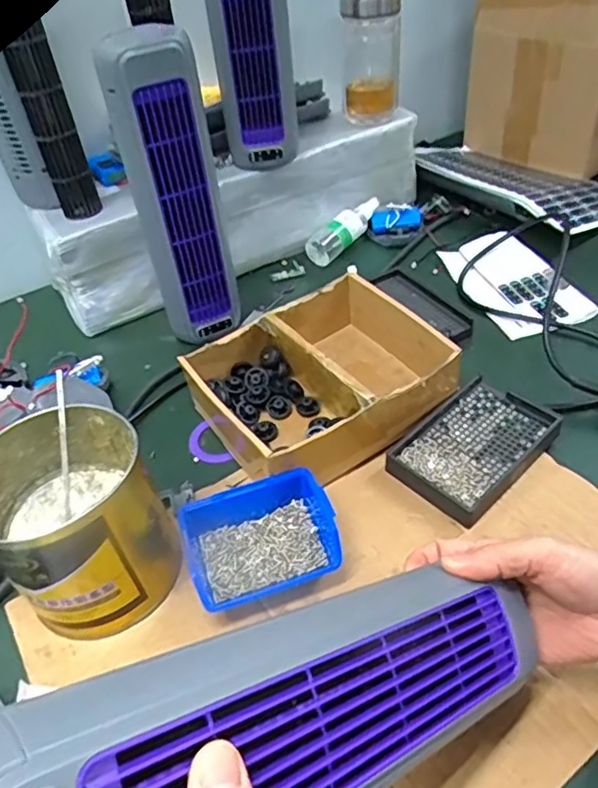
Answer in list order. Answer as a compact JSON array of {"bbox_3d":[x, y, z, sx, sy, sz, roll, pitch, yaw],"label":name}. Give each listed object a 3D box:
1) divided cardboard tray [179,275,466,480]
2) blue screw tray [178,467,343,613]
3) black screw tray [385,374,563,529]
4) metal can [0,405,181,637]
[{"bbox_3d":[0.020,-0.017,0.563,0.205,0.062,0.174,-29,47,-22],"label":"divided cardboard tray"},{"bbox_3d":[-0.029,0.113,0.460,0.112,0.047,0.081,-15,44,-10],"label":"blue screw tray"},{"bbox_3d":[0.155,0.046,0.527,0.135,0.026,0.094,-35,50,-27],"label":"black screw tray"},{"bbox_3d":[-0.164,0.094,0.445,0.122,0.113,0.125,-3,43,3],"label":"metal can"}]

